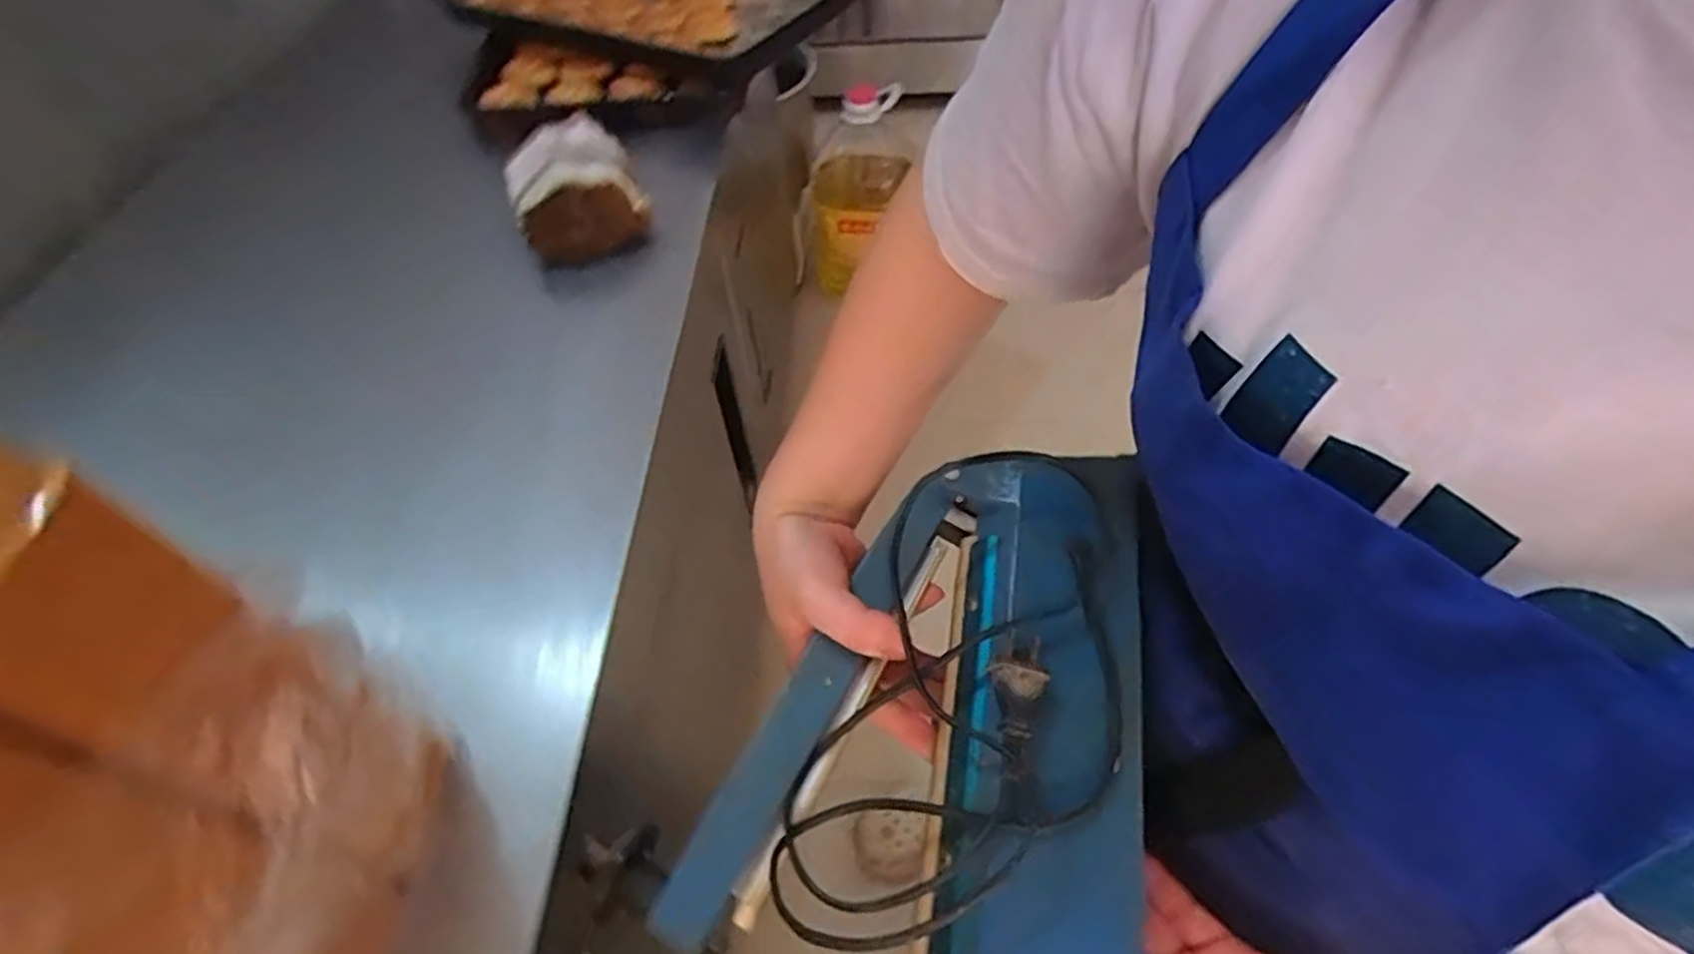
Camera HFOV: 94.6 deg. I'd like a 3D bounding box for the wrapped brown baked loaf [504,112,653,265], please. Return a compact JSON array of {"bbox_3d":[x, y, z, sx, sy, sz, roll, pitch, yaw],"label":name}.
[{"bbox_3d":[-0.322,-0.339,0.911,0.141,0.085,0.160,-22,53,-13],"label":"wrapped brown baked loaf"}]

